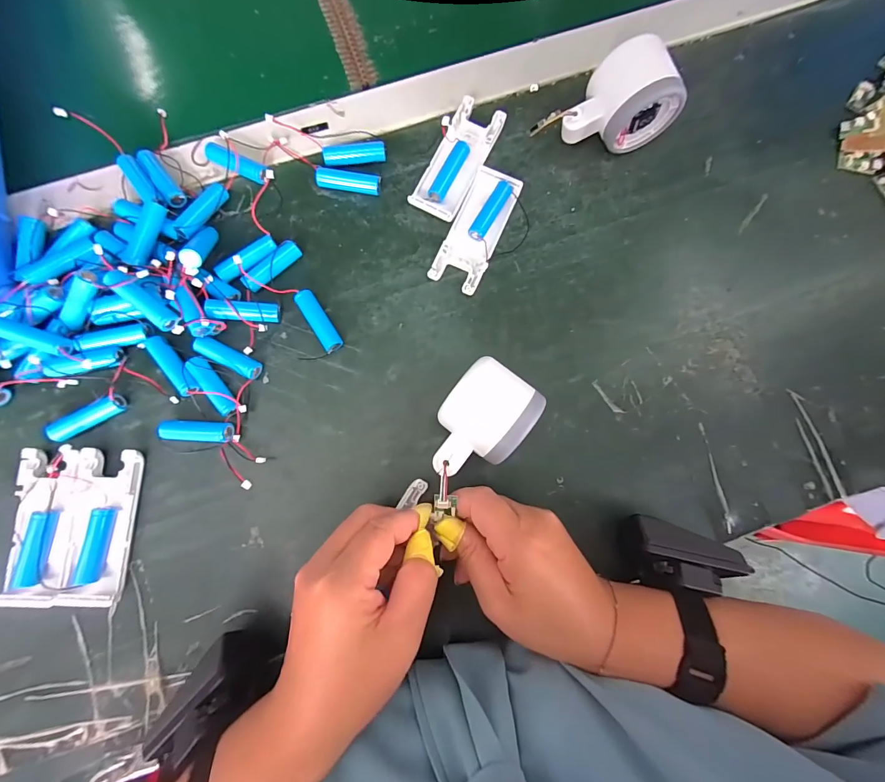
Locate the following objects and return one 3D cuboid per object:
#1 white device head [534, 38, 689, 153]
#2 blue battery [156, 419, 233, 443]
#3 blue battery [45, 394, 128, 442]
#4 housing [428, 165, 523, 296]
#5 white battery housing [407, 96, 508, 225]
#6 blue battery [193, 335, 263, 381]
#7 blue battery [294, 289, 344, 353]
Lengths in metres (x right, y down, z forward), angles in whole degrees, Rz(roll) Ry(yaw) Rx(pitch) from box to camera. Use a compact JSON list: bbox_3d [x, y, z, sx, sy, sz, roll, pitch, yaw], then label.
[{"bbox_3d":[0.130,-0.227,0.299,0.102,0.055,0.055,-17,84,-3],"label":"white device head"},{"bbox_3d":[-0.181,0.030,0.277,0.052,0.015,0.015,3,83,-1],"label":"blue battery"},{"bbox_3d":[-0.261,0.020,0.276,0.050,0.015,0.014,-29,84,-5],"label":"blue battery"},{"bbox_3d":[0.028,-0.131,0.306,0.040,0.013,0.105,24,83,2],"label":"housing"},{"bbox_3d":[0.011,-0.192,0.311,0.043,0.015,0.102,25,83,2],"label":"white battery housing"},{"bbox_3d":[-0.163,-0.026,0.285,0.048,0.012,0.014,26,83,2],"label":"blue battery"},{"bbox_3d":[-0.097,-0.055,0.293,0.014,0.011,0.052,-32,85,-5],"label":"blue battery"}]

